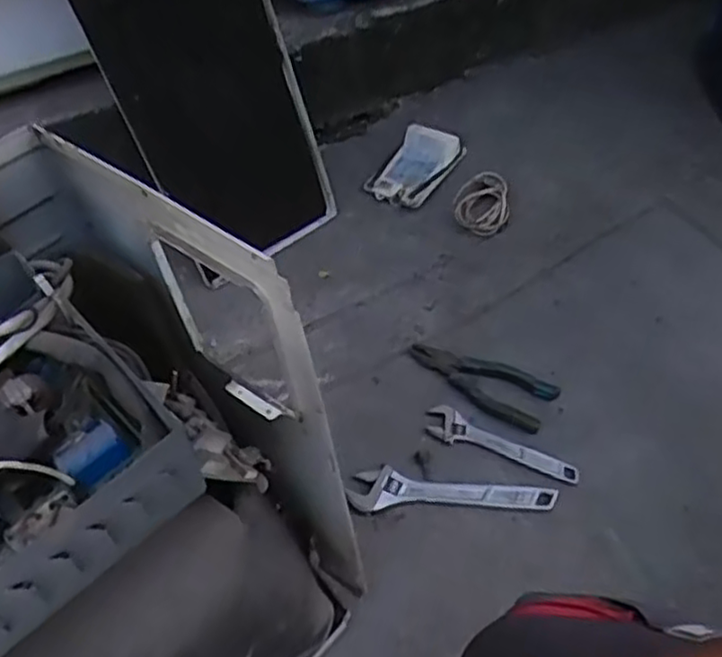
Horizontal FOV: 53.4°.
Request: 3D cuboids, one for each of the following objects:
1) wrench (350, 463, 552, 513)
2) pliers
[{"bbox_3d":[0.108,0.193,0.860,0.241,0.019,0.049,-2,49,5],"label":"wrench"},{"bbox_3d":[0.154,0.065,0.949,0.200,0.017,0.071,27,58,27],"label":"pliers"}]

